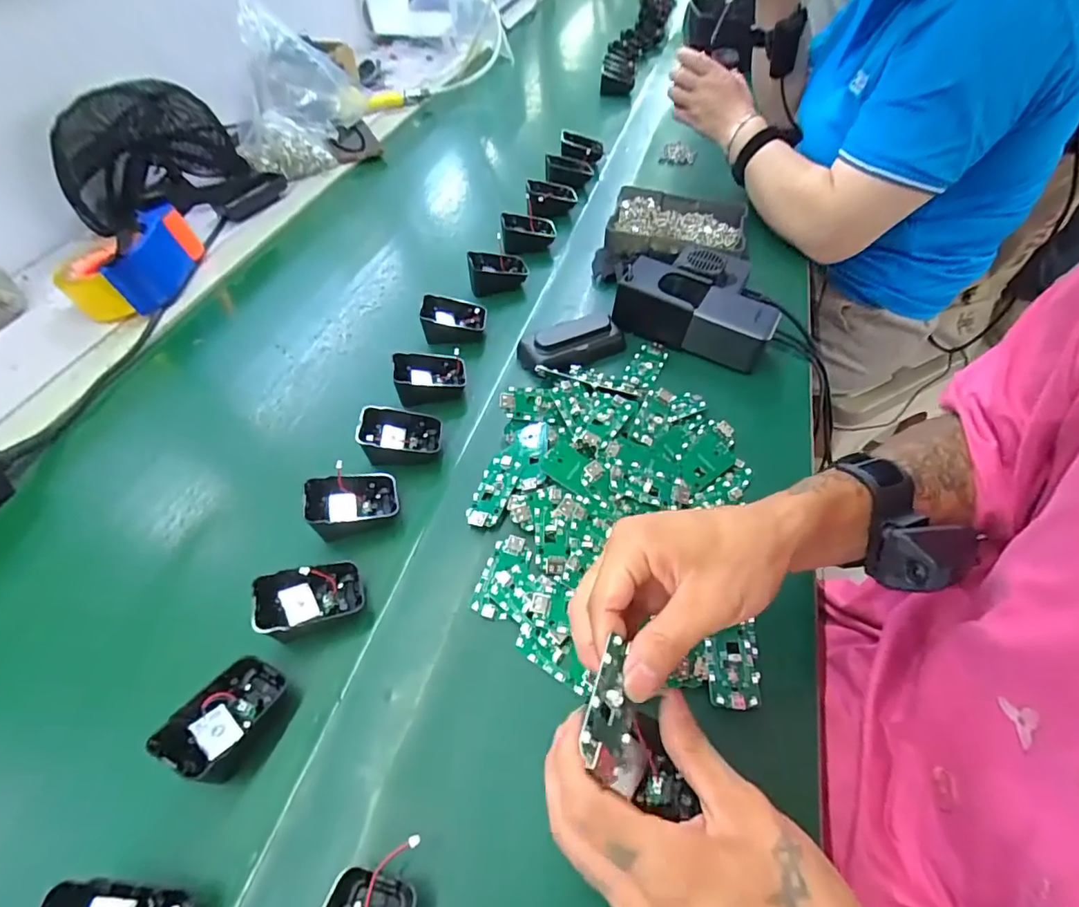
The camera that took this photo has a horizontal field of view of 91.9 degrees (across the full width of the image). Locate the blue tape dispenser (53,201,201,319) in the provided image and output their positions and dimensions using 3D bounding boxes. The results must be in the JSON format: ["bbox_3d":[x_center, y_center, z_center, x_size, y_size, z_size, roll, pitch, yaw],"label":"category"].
[{"bbox_3d":[-0.487,-0.227,0.625,0.106,0.067,0.151,8,52,9],"label":"blue tape dispenser"}]

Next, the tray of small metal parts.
[{"bbox_3d":[0.169,-0.280,0.645,0.158,0.034,0.127,13,53,14],"label":"tray of small metal parts"}]

